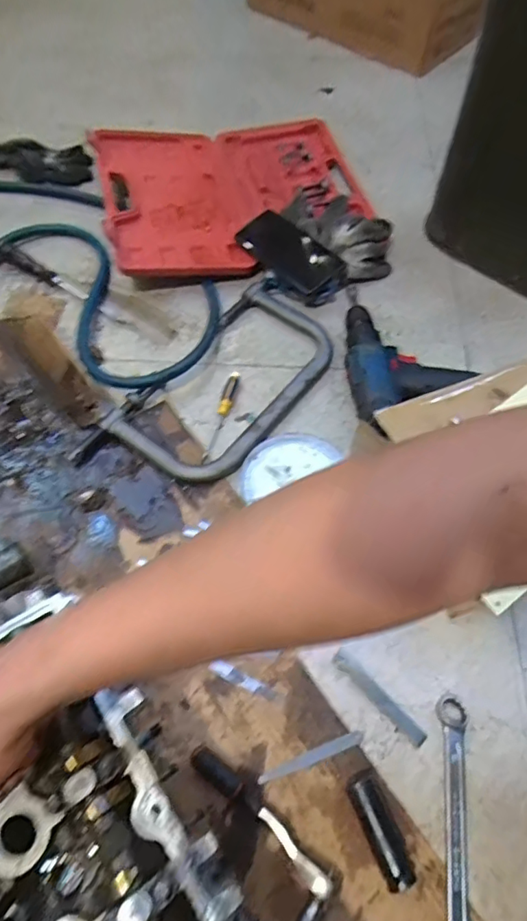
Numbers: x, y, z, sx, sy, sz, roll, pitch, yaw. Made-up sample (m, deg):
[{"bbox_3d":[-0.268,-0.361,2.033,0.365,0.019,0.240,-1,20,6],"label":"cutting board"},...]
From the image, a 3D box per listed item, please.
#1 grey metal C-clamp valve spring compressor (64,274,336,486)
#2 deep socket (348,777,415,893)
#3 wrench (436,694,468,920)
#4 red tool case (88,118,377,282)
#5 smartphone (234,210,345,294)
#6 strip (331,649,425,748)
[{"bbox_3d":[-0.050,-0.092,0.659,0.169,0.024,0.334,35,67,18],"label":"grey metal C-clamp valve spring compressor"},{"bbox_3d":[0.095,0.304,0.440,0.023,0.024,0.077,-20,63,-10],"label":"deep socket"},{"bbox_3d":[0.159,0.314,0.441,0.033,0.018,0.224,7,61,4],"label":"wrench"},{"bbox_3d":[-0.046,-0.424,0.832,0.394,0.062,0.349,-13,62,-7],"label":"red tool case"},{"bbox_3d":[0.037,-0.294,0.754,0.155,0.013,0.067,42,94,19],"label":"smartphone"},{"bbox_3d":[0.107,0.220,0.501,0.016,0.004,0.104,-39,68,-19],"label":"strip"}]

